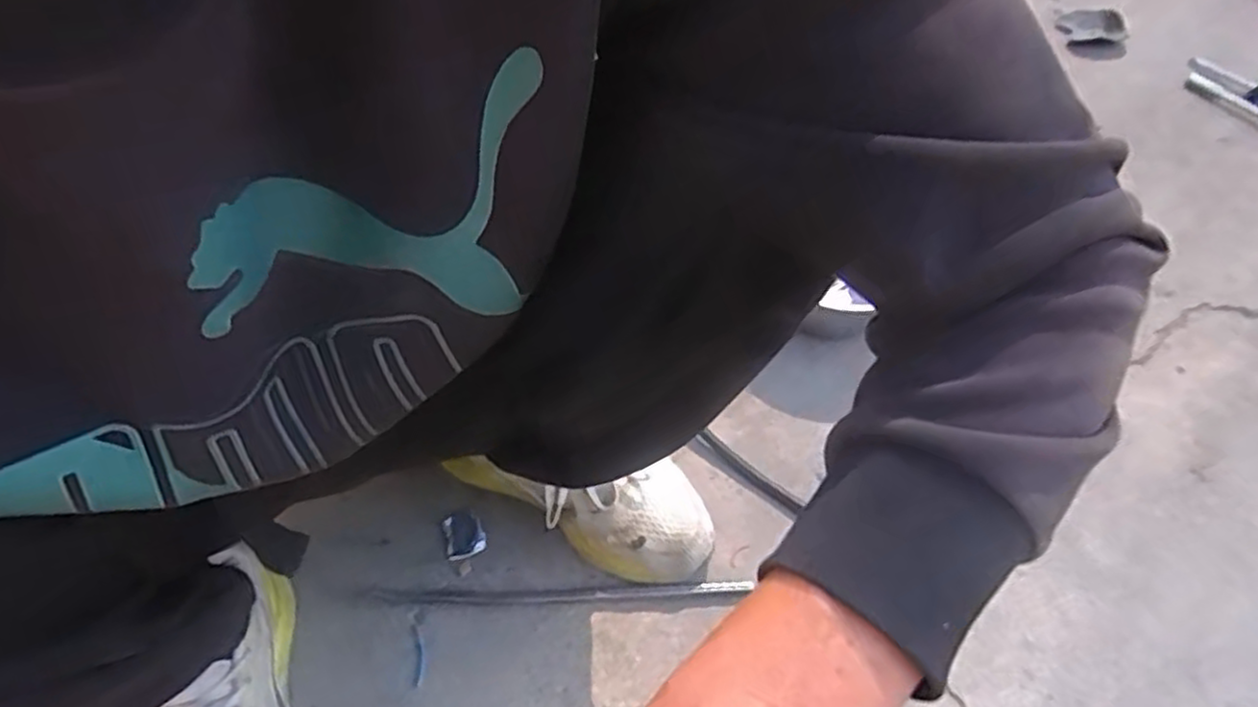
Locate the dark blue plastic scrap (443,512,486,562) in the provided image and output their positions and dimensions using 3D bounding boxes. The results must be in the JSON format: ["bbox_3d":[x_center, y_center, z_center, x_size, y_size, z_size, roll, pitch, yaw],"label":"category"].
[{"bbox_3d":[-0.141,0.154,0.630,0.032,0.004,0.040,-12,53,-12],"label":"dark blue plastic scrap"}]

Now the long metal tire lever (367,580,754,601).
[{"bbox_3d":[-0.056,0.193,0.598,0.297,0.011,0.012,0,52,-2],"label":"long metal tire lever"}]

